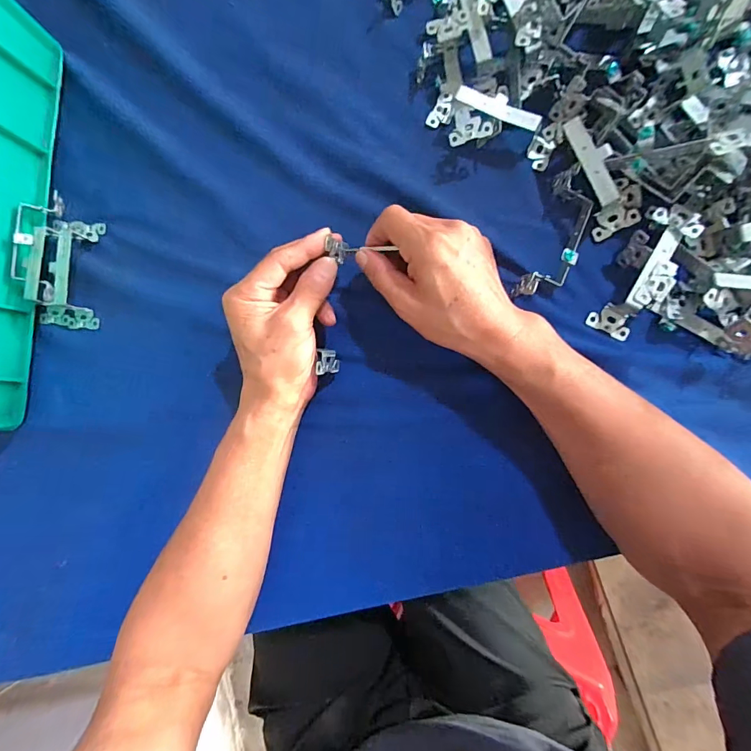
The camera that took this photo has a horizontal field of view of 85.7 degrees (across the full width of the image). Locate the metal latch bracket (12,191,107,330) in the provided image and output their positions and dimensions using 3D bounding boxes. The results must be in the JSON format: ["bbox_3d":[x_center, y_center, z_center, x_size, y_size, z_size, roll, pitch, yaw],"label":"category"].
[{"bbox_3d":[-0.306,-0.110,0.388,0.064,0.033,0.120,5,88,8],"label":"metal latch bracket"}]

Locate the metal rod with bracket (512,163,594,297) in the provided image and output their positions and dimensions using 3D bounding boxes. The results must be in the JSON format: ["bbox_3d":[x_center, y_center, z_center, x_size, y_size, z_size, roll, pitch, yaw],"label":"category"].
[{"bbox_3d":[0.145,-0.109,0.319,0.035,0.024,0.105,20,90,9],"label":"metal rod with bracket"}]

